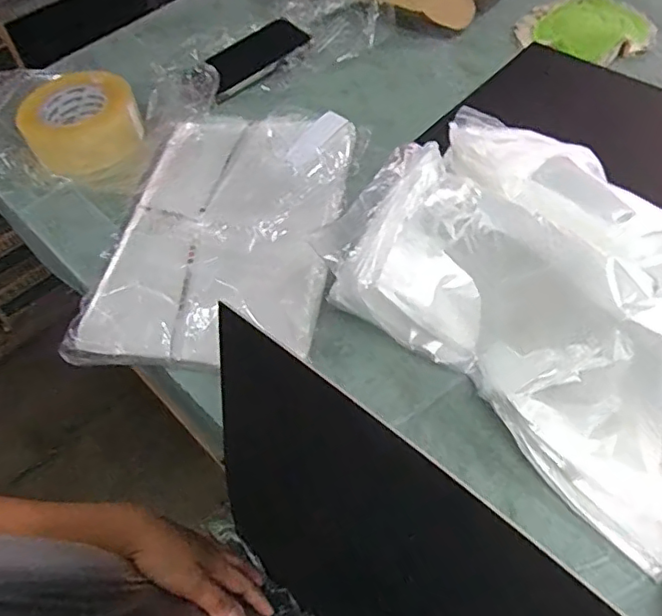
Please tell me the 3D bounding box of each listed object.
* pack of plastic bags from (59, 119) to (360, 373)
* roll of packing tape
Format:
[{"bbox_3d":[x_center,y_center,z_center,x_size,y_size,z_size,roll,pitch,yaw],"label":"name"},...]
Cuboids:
[{"bbox_3d":[-0.110,-0.084,0.594,0.230,0.035,0.320,5,57,8],"label":"pack of plastic bags"},{"bbox_3d":[-0.303,-0.226,0.698,0.132,0.054,0.152,-22,57,-10],"label":"roll of packing tape"}]

